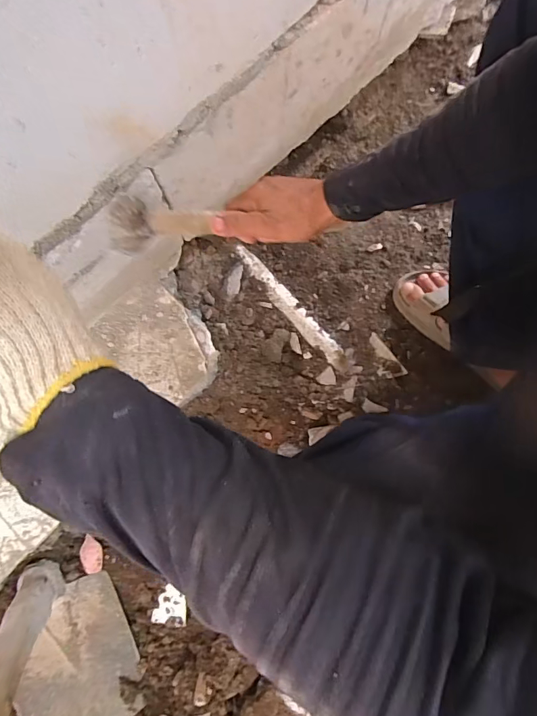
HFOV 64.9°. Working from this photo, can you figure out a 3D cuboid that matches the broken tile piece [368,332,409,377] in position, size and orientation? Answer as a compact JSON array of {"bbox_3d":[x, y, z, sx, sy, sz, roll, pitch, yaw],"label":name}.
[{"bbox_3d":[0.192,0.001,0.712,0.038,0.004,0.084,-39,82,11],"label":"broken tile piece"}]

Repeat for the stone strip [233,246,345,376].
[{"bbox_3d":[0.039,-0.087,0.727,0.033,0.011,0.270,-42,84,7],"label":"stone strip"}]

